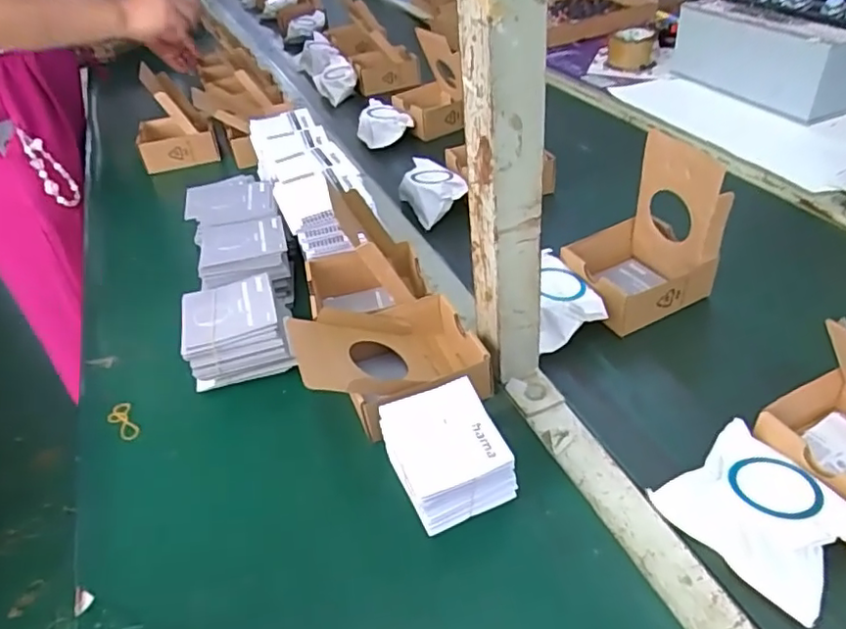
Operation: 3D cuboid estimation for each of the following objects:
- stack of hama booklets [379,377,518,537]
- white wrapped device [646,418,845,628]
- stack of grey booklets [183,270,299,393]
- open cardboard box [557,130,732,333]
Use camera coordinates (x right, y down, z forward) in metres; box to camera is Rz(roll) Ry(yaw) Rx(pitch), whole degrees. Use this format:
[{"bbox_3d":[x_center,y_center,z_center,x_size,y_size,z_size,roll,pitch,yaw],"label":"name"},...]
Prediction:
[{"bbox_3d":[0.016,0.102,0.448,0.074,0.065,0.072,-19,41,-14],"label":"stack of hama booklets"},{"bbox_3d":[0.223,0.130,0.404,0.078,0.040,0.108,-24,42,-19],"label":"white wrapped device"},{"bbox_3d":[-0.172,0.018,0.580,0.094,0.061,0.095,-15,40,-9],"label":"stack of grey booklets"},{"bbox_3d":[0.207,-0.079,0.584,0.118,0.135,0.103,-18,41,-13],"label":"open cardboard box"}]

